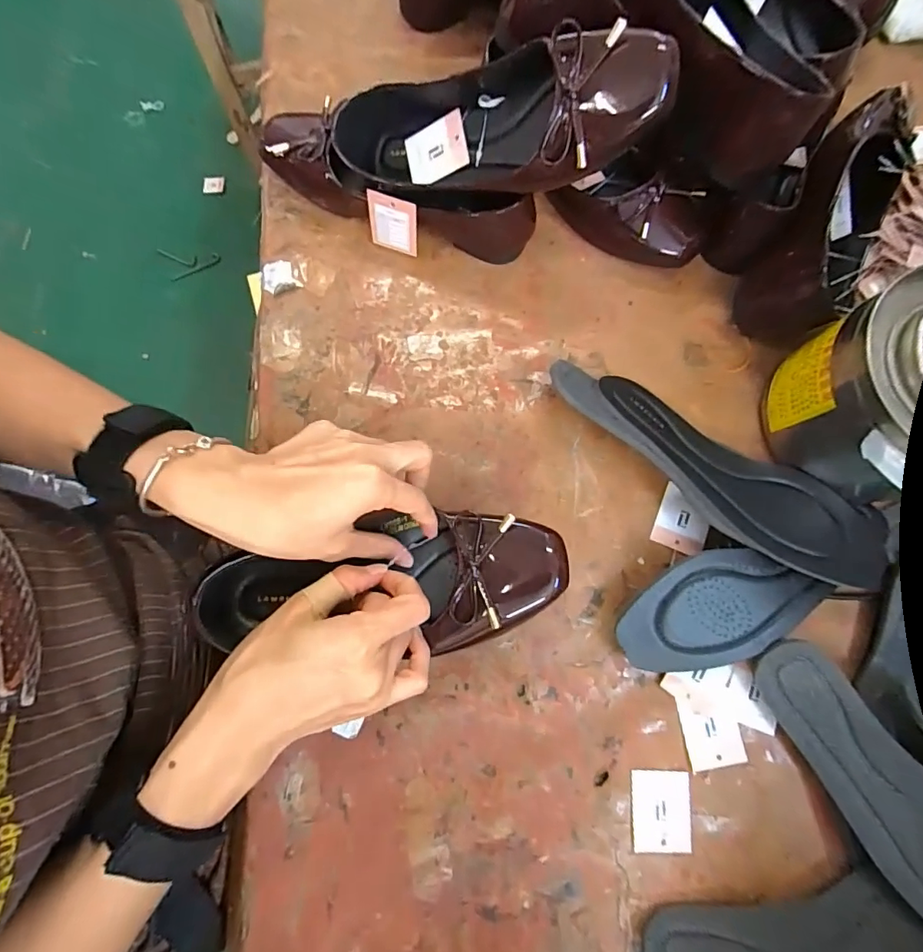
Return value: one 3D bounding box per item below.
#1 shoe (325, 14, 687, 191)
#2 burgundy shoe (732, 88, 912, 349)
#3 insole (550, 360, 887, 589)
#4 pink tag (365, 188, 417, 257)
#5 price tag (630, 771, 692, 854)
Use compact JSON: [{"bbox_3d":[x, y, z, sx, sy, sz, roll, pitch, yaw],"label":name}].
[{"bbox_3d":[0.010,-0.242,0.344,0.249,0.062,0.074,10,78,26],"label":"shoe"},{"bbox_3d":[0.293,-0.200,0.389,0.075,0.065,0.206,30,80,5],"label":"burgundy shoe"},{"bbox_3d":[0.180,-0.007,0.369,0.263,0.041,0.076,34,80,6],"label":"insole"},{"bbox_3d":[-0.056,-0.202,0.398,0.040,0.051,0.004,18,68,2],"label":"pink tag"},{"bbox_3d":[0.137,0.231,0.341,0.039,0.004,0.050,1,79,0],"label":"price tag"}]

